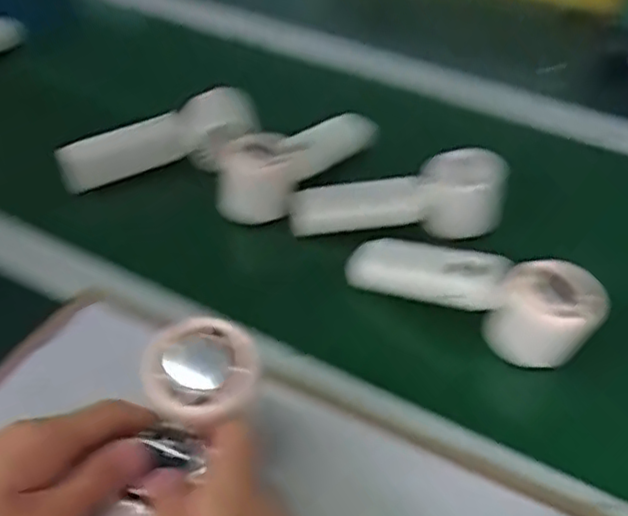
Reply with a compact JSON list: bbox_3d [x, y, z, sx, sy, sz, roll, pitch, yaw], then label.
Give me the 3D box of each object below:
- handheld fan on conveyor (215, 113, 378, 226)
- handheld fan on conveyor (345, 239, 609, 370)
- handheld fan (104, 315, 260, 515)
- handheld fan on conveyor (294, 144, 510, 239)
[{"bbox_3d":[-0.013,-0.092,0.584,0.046,0.063,0.177,35,52,28],"label":"handheld fan on conveyor"},{"bbox_3d":[0.109,0.021,0.473,0.173,0.054,0.048,20,47,16],"label":"handheld fan on conveyor"},{"bbox_3d":[-0.080,0.103,0.321,0.059,0.037,0.165,17,66,14],"label":"handheld fan"},{"bbox_3d":[0.068,-0.051,0.545,0.170,0.055,0.047,-1,45,-5],"label":"handheld fan on conveyor"}]

